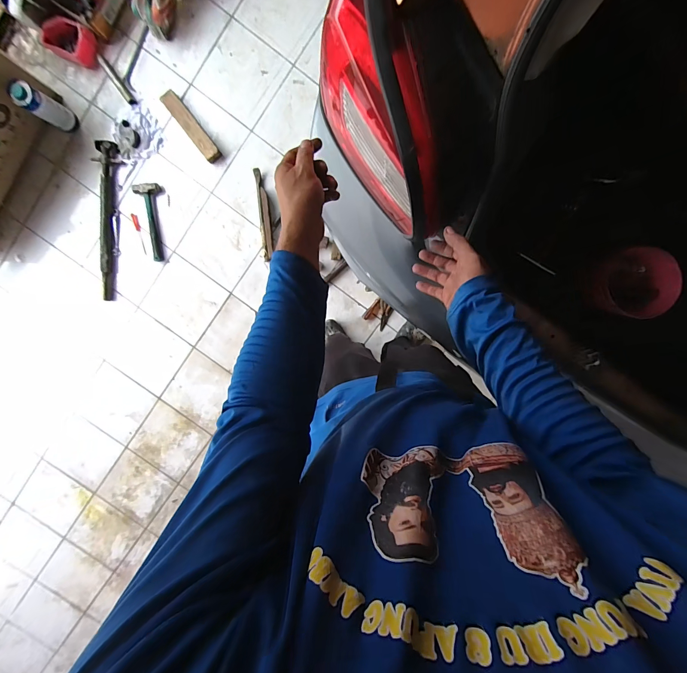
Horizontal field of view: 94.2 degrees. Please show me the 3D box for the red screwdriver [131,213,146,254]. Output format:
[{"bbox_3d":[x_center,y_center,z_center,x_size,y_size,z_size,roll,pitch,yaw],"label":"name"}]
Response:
[{"bbox_3d":[-0.927,-0.464,1.452,0.028,0.021,0.177,-11,96,4],"label":"red screwdriver"}]

